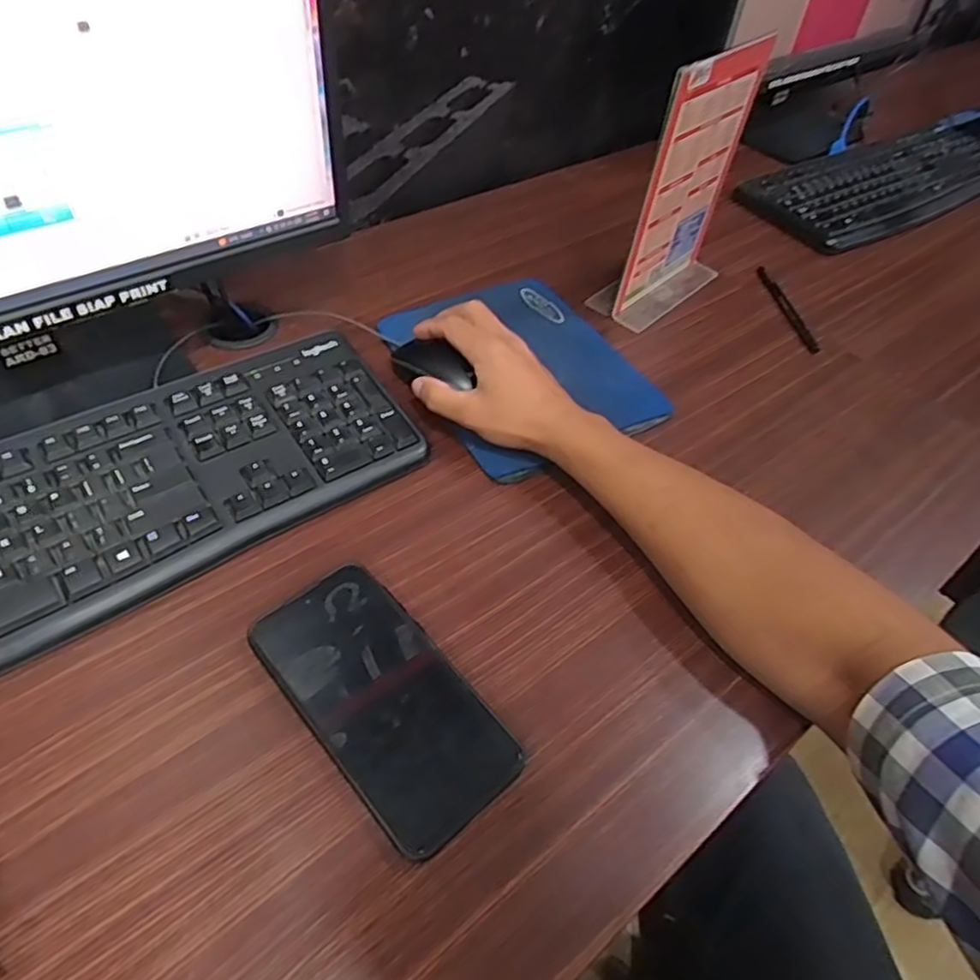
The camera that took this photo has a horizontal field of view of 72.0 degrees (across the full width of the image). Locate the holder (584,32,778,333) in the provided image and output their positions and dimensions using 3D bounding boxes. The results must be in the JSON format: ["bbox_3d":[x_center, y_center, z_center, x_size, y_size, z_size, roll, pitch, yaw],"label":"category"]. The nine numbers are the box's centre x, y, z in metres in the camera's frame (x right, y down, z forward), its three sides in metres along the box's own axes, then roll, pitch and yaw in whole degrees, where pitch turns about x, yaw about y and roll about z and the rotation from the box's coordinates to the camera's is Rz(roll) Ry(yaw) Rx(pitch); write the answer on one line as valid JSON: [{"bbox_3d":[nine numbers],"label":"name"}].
[{"bbox_3d":[0.175,-0.268,0.592,0.056,0.205,0.153,35,55,22],"label":"holder"}]

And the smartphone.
[{"bbox_3d":[-0.060,0.112,0.375,0.080,0.009,0.160,-35,65,-23],"label":"smartphone"}]

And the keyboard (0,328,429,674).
[{"bbox_3d":[-0.255,0.012,0.430,0.424,0.029,0.157,-23,56,-24],"label":"keyboard"}]

